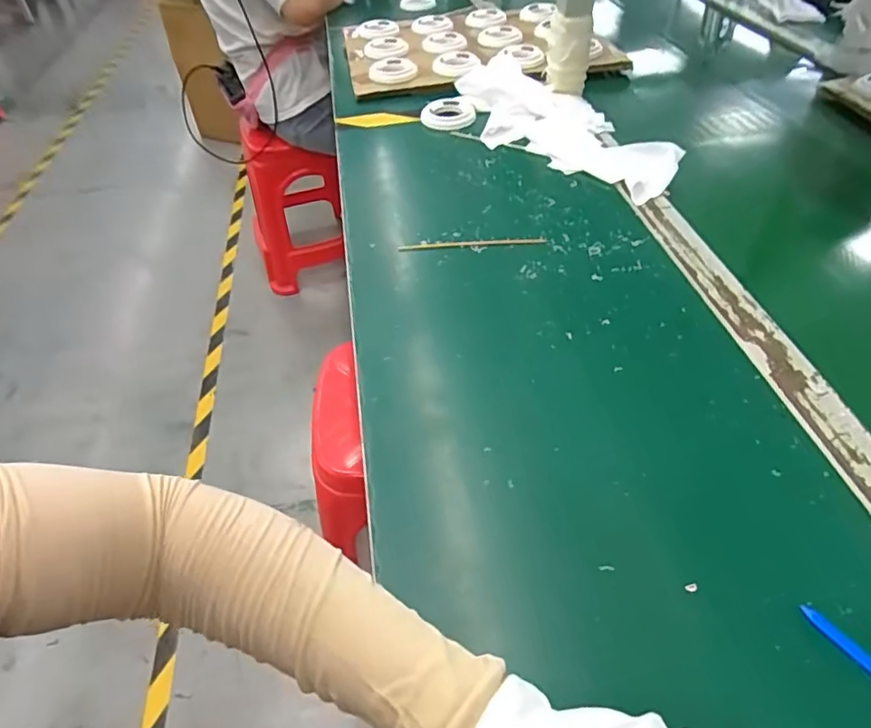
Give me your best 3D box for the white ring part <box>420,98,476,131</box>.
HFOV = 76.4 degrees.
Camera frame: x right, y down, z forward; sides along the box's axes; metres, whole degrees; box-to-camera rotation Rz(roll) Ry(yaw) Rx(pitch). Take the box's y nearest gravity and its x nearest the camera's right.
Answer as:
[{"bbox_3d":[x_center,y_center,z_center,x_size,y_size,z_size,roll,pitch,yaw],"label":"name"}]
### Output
[{"bbox_3d":[0.017,-0.343,0.757,0.072,0.013,0.072,-1,46,2],"label":"white ring part"}]

